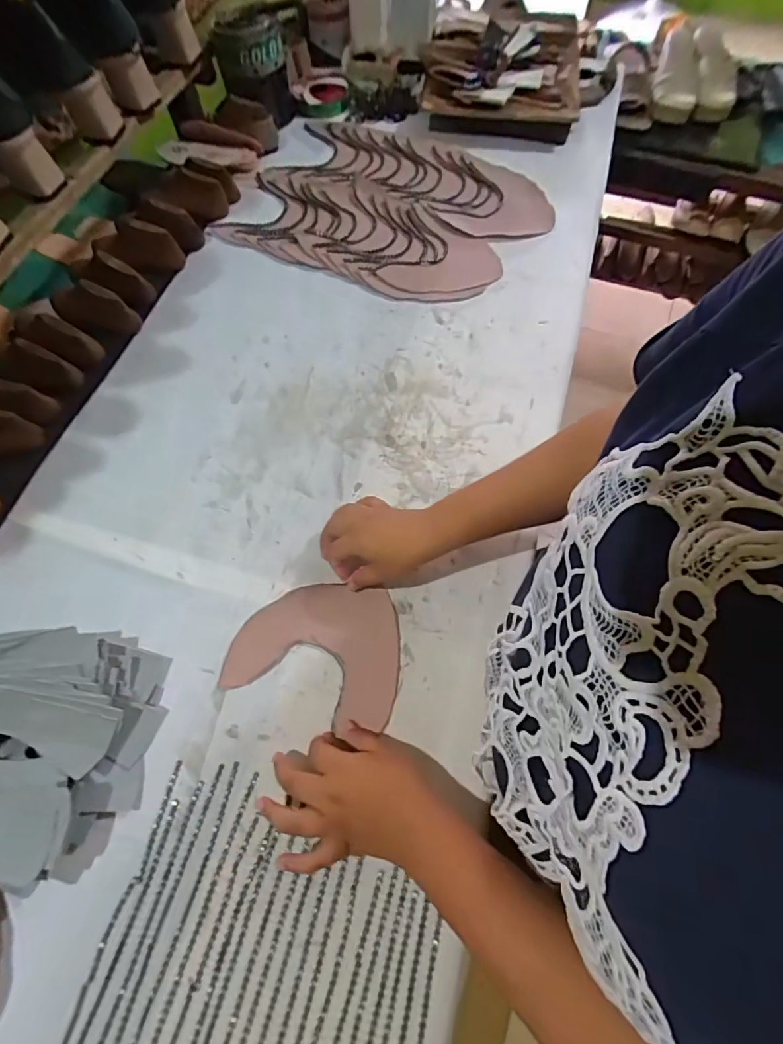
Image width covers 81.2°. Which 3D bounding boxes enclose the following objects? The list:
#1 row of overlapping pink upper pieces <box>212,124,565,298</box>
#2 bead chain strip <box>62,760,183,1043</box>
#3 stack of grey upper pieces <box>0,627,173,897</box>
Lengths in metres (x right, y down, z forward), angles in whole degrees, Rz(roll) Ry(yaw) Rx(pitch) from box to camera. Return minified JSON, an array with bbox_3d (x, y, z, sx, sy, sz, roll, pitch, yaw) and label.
[{"bbox_3d":[0.001,-0.478,0.694,0.422,0.017,0.330,24,69,10],"label":"row of overlapping pink upper pieces"},{"bbox_3d":[-0.219,0.314,0.373,0.011,0.004,0.217,15,68,7],"label":"bead chain strip"},{"bbox_3d":[-0.324,0.179,0.391,0.211,0.083,0.189,15,68,8],"label":"stack of grey upper pieces"}]

